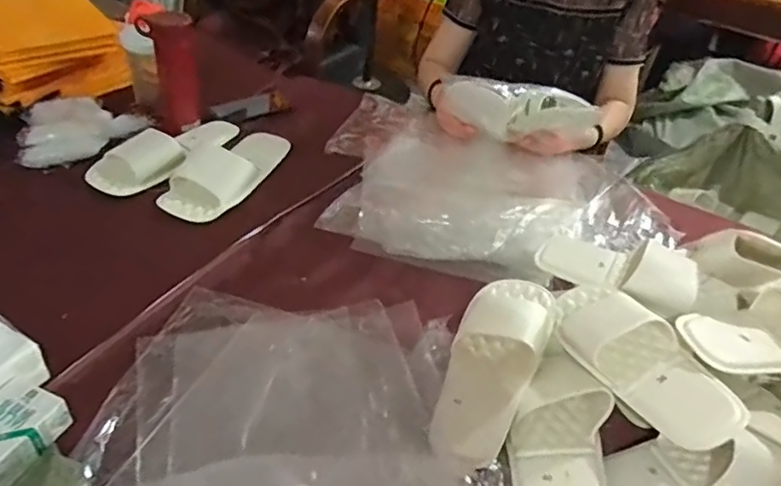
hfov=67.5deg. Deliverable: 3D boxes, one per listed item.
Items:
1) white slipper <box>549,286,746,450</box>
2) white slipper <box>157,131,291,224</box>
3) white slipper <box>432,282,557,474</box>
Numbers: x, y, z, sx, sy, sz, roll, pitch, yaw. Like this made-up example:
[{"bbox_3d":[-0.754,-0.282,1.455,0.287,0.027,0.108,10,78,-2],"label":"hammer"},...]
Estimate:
[{"bbox_3d":[0.267,0.124,0.636,0.093,0.068,0.236,-45,42,3],"label":"white slipper"},{"bbox_3d":[-0.278,-0.130,0.993,0.124,0.053,0.267,17,40,12],"label":"white slipper"},{"bbox_3d":[0.115,0.134,0.667,0.102,0.048,0.241,20,61,16],"label":"white slipper"}]

